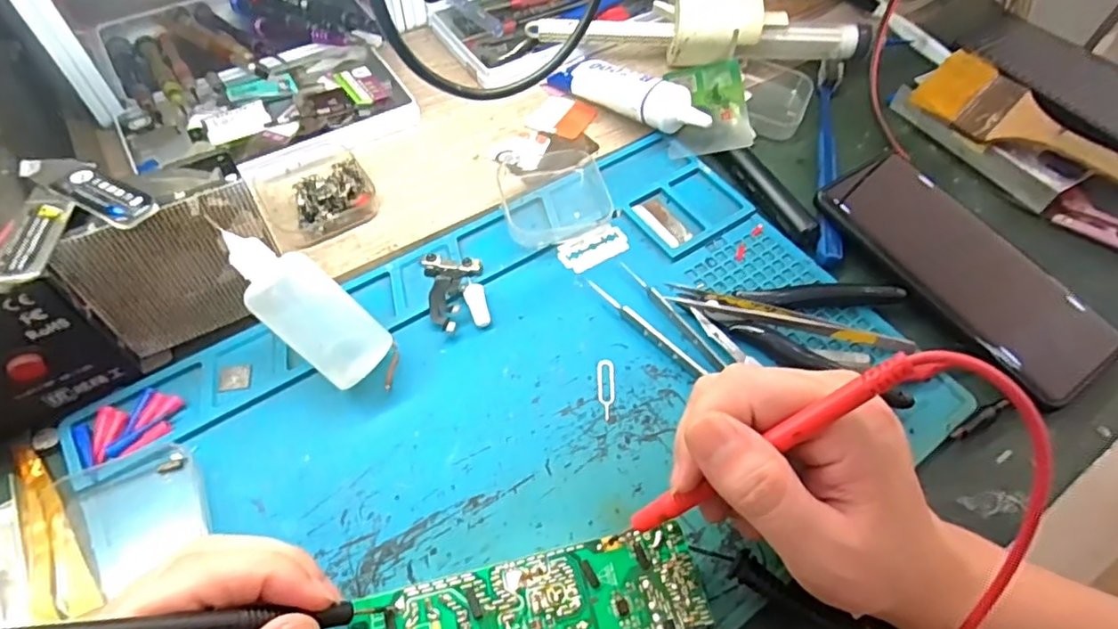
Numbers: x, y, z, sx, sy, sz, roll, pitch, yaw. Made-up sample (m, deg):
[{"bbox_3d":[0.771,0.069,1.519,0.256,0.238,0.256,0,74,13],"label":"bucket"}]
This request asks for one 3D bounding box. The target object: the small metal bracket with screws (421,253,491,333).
[{"bbox_3d":[-0.057,-0.014,0.336,0.031,0.008,0.052,-10,58,-10],"label":"small metal bracket with screws"}]

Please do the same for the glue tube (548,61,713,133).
[{"bbox_3d":[0.047,-0.149,0.415,0.120,0.032,0.030,36,62,19],"label":"glue tube"}]

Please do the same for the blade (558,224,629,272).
[{"bbox_3d":[0.021,-0.040,0.361,0.042,0.004,0.023,-26,62,-19],"label":"blade"}]

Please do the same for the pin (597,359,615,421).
[{"bbox_3d":[0.024,0.037,0.310,0.009,0.004,0.033,2,57,-2],"label":"pin"}]

